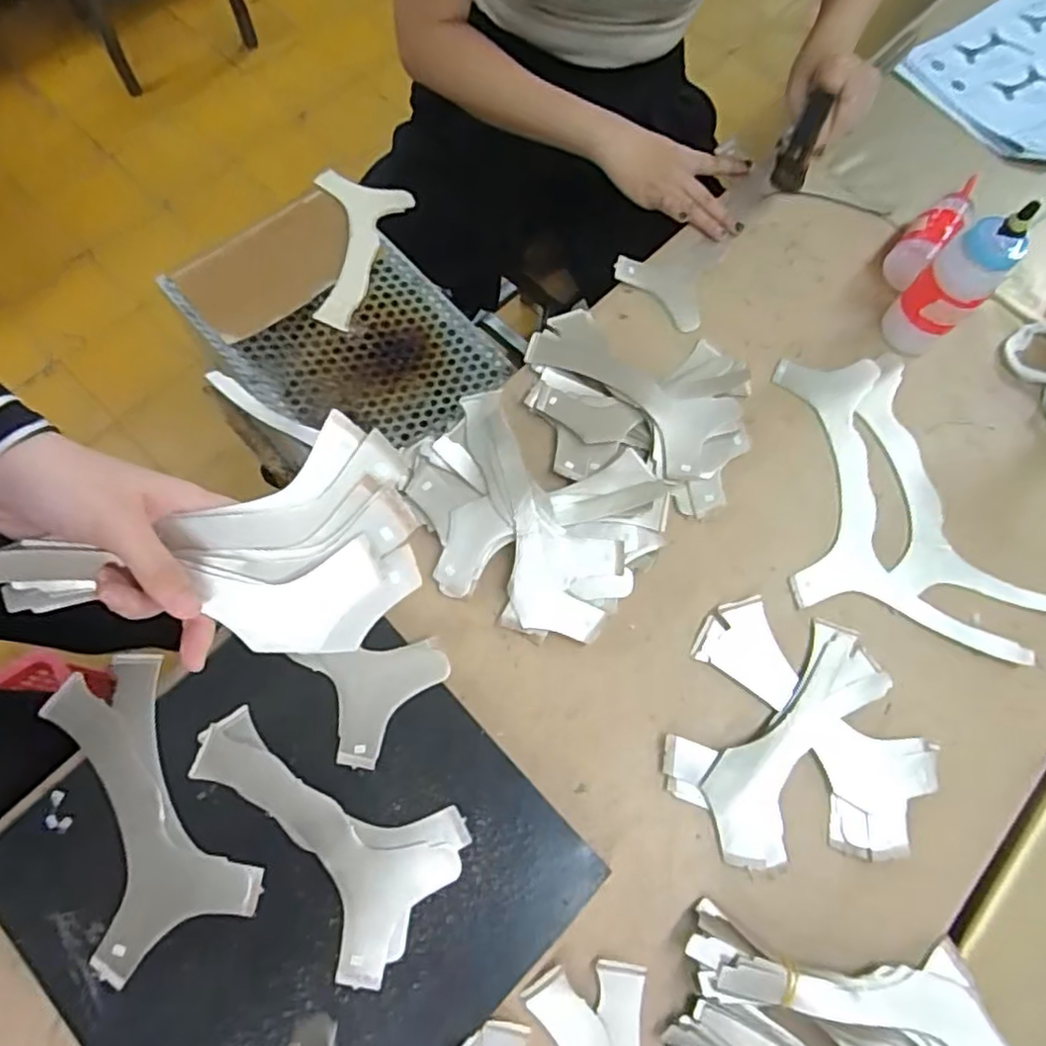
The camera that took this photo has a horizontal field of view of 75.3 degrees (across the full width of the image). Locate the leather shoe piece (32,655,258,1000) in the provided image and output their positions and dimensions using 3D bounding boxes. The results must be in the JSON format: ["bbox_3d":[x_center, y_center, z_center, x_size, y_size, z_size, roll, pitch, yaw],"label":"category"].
[{"bbox_3d":[-0.256,0.185,0.456,0.097,0.011,0.191,-25,73,-12],"label":"leather shoe piece"}]

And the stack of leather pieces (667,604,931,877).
[{"bbox_3d":[0.212,0.162,0.506,0.189,0.018,0.183,15,69,3],"label":"stack of leather pieces"}]

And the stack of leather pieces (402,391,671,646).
[{"bbox_3d":[0.000,-0.010,0.546,0.209,0.041,0.167,29,71,8],"label":"stack of leather pieces"}]

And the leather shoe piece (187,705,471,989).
[{"bbox_3d":[-0.141,0.202,0.456,0.189,0.008,0.108,34,71,10],"label":"leather shoe piece"}]

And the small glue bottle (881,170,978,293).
[{"bbox_3d":[0.397,-0.283,0.649,0.041,0.039,0.151,42,73,12],"label":"small glue bottle"}]

